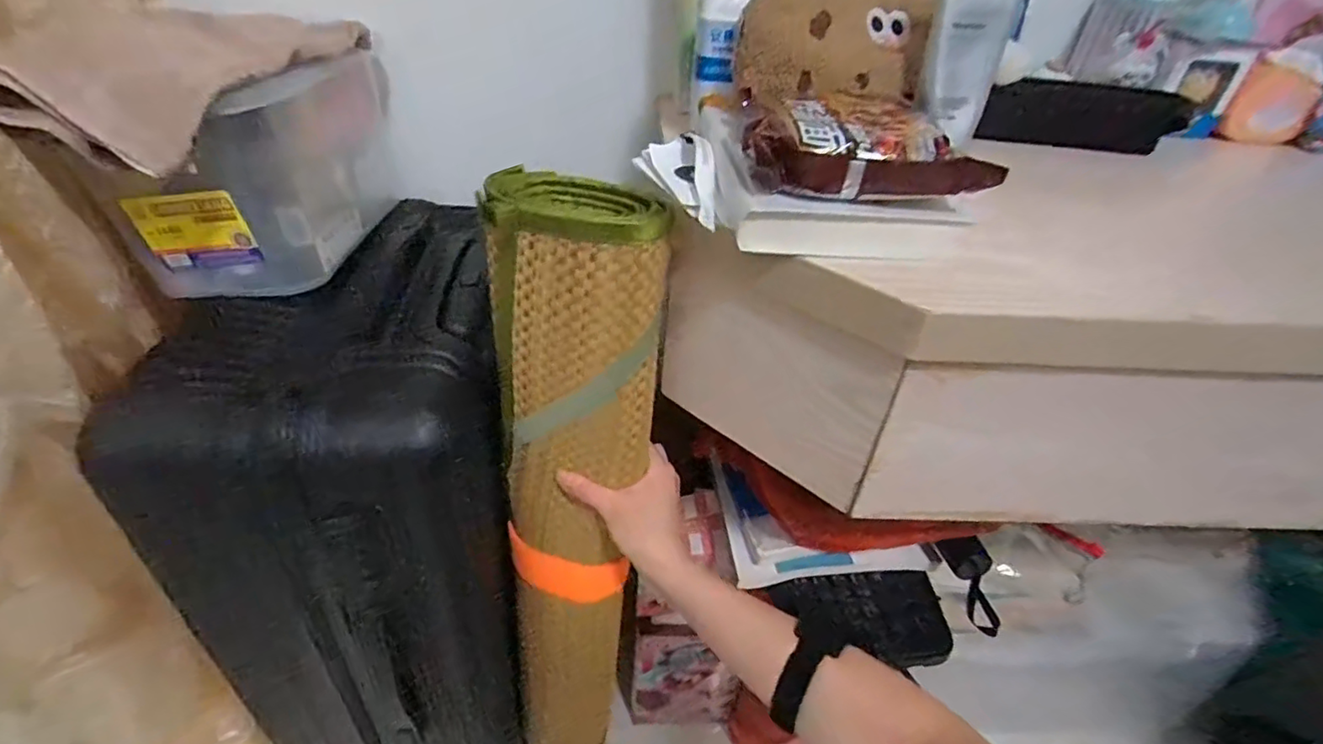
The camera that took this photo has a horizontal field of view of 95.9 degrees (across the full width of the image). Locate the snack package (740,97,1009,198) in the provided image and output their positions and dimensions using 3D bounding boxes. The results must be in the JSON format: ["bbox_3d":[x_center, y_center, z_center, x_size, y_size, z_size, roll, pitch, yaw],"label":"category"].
[{"bbox_3d":[0.128,-0.146,0.386,0.148,0.036,0.115,9,37,6],"label":"snack package"}]

